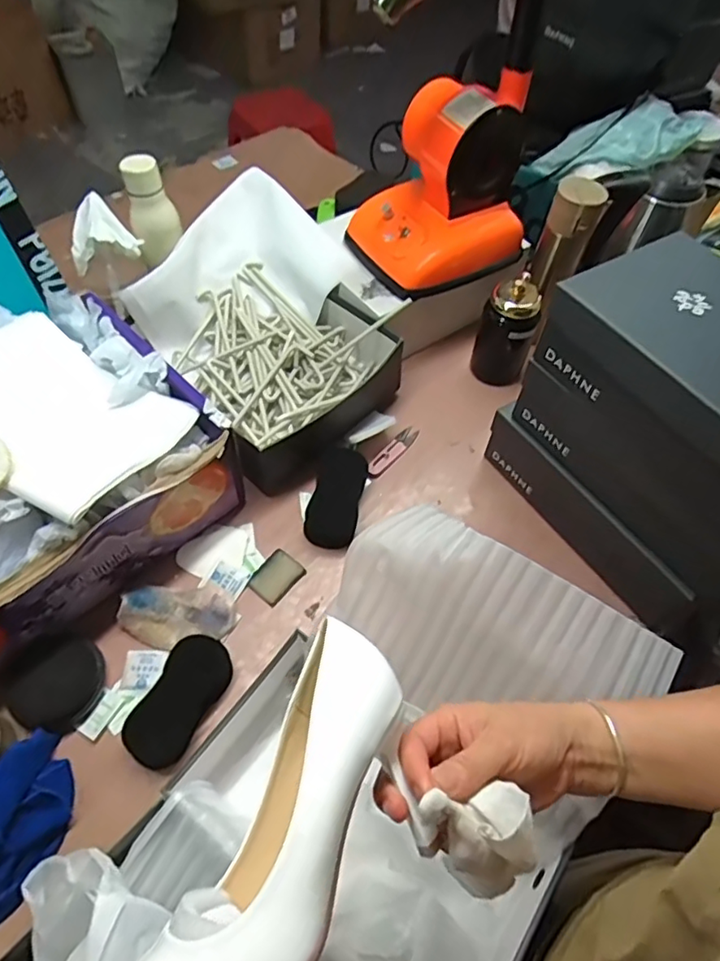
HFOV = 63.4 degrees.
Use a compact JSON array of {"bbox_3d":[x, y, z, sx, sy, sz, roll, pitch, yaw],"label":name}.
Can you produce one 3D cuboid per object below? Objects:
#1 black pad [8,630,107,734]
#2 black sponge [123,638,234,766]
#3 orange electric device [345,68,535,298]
[{"bbox_3d":[-0.311,0.208,0.603,0.087,0.006,0.092,38,68,-2],"label":"black pad"},{"bbox_3d":[-0.184,0.224,0.597,0.063,0.034,0.129,21,58,11],"label":"black sponge"},{"bbox_3d":[0.109,-0.394,0.773,0.200,0.197,0.166,-27,62,-19],"label":"orange electric device"}]

